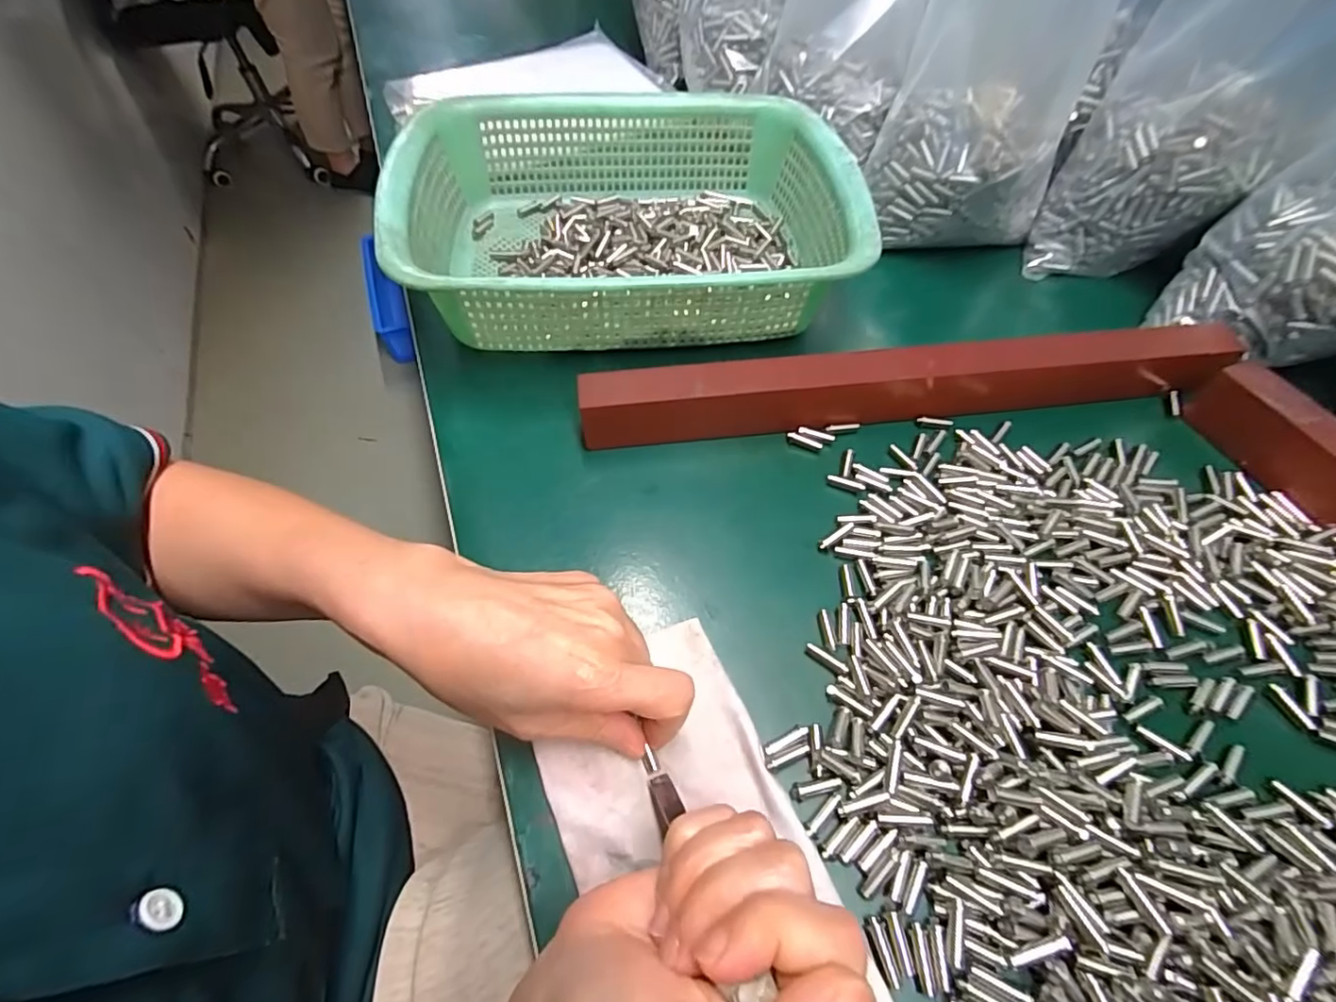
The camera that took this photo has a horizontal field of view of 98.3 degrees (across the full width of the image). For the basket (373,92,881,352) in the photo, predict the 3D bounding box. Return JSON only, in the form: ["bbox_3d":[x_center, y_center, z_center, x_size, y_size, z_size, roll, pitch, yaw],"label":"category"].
[{"bbox_3d":[-0.026,-0.193,0.395,0.286,0.077,0.213,-6,55,-4],"label":"basket"}]

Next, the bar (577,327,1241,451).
[{"bbox_3d":[0.140,-0.069,0.345,0.378,0.040,0.025,-6,55,-4],"label":"bar"}]

